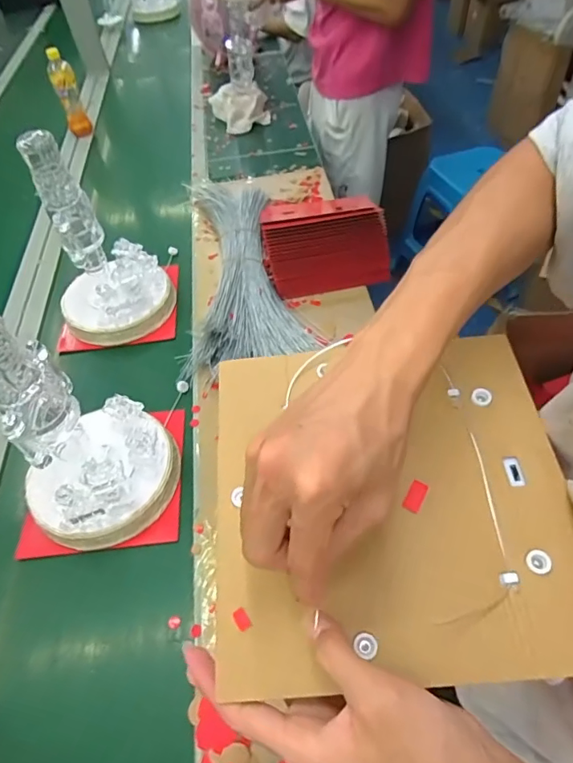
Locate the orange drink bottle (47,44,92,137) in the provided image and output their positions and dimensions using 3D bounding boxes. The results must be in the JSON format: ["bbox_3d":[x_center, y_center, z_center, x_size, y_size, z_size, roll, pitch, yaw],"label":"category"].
[{"bbox_3d":[-0.638,-0.840,1.394,0.065,0.217,0.072,-26,54,-19],"label":"orange drink bottle"}]

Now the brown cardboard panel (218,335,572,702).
[{"bbox_3d":[0.065,0.067,0.303,0.214,0.009,0.214,-6,57,1],"label":"brown cardboard panel"}]

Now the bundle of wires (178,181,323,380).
[{"bbox_3d":[-0.086,-0.269,0.978,0.219,0.042,0.600,-4,49,-2],"label":"bundle of wires"}]

